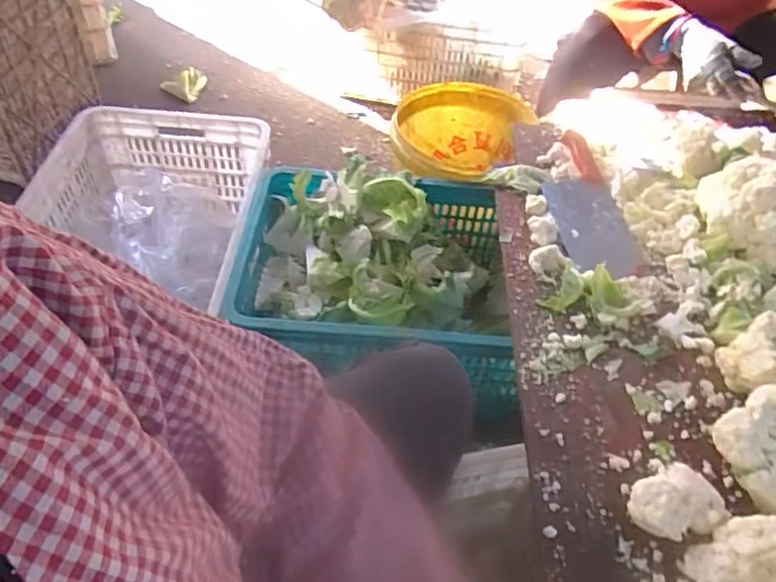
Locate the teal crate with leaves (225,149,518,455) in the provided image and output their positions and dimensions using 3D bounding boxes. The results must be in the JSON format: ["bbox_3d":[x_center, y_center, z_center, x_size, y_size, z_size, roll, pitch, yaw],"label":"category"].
[{"bbox_3d":[-0.012,-0.017,0.987,0.426,0.217,0.360,8,49,2],"label":"teal crate with leaves"}]

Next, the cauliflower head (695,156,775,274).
[{"bbox_3d":[0.486,-0.101,0.774,0.170,0.111,0.114,32,54,21],"label":"cauliflower head"}]

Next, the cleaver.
[{"bbox_3d":[0.278,-0.130,0.867,0.097,0.027,0.295,-5,50,-6],"label":"cleaver"}]

